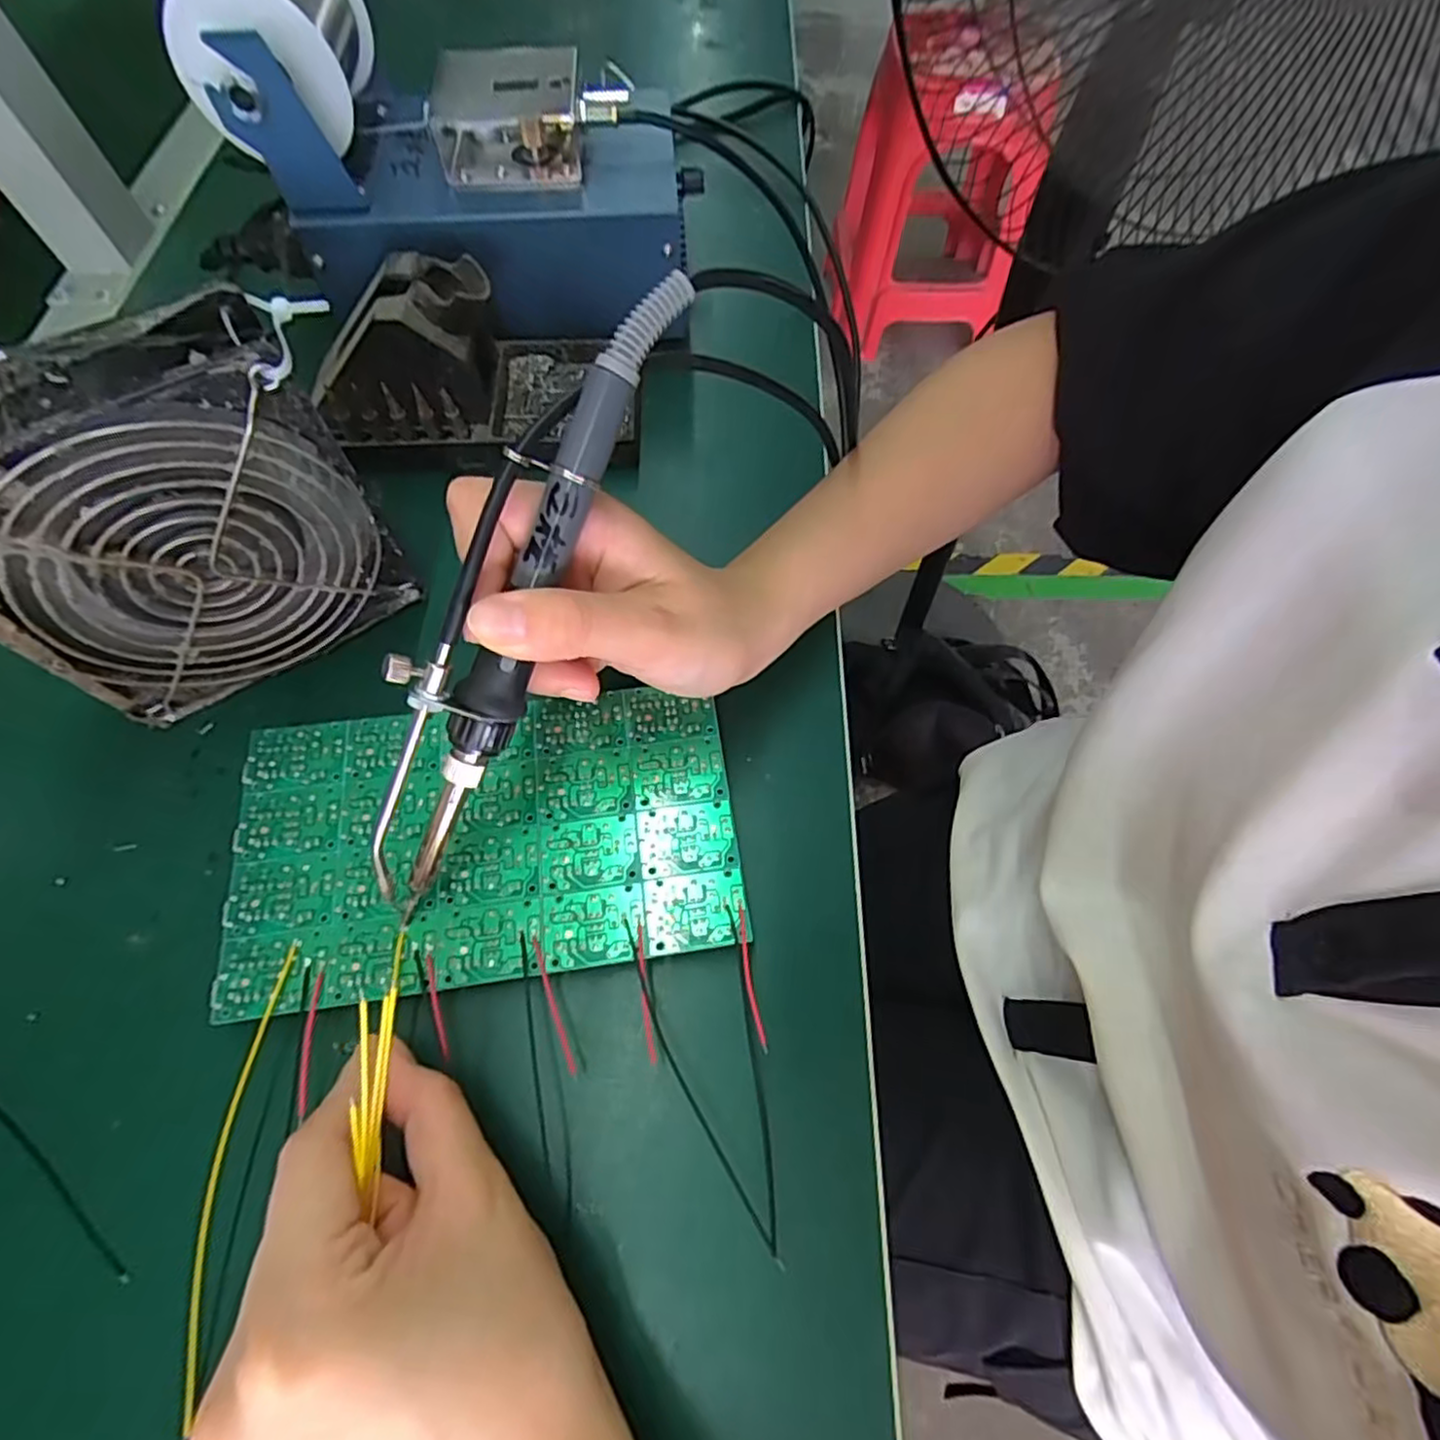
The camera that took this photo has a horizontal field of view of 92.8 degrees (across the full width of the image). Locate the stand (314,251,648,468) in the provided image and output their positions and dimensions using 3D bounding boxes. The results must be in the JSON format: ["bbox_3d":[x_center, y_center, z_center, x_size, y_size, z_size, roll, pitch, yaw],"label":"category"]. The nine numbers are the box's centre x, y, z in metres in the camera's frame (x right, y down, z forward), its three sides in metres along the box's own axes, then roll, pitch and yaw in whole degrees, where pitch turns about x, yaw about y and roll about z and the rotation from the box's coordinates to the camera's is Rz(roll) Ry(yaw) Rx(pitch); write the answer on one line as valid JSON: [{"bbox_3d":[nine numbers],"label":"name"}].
[{"bbox_3d":[-0.115,-0.173,0.324,0.146,0.067,0.076,-4,65,-2],"label":"stand"}]

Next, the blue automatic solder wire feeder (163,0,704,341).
[{"bbox_3d":[-0.120,-0.266,0.330,0.212,0.125,0.112,6,65,2],"label":"blue automatic solder wire feeder"}]

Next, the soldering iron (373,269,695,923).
[{"bbox_3d":[-0.064,-0.034,0.202,0.029,0.032,0.197,27,97,11],"label":"soldering iron"}]

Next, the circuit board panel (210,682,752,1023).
[{"bbox_3d":[-0.083,0.043,0.251,0.172,0.016,0.100,-7,65,-4],"label":"circuit board panel"}]

